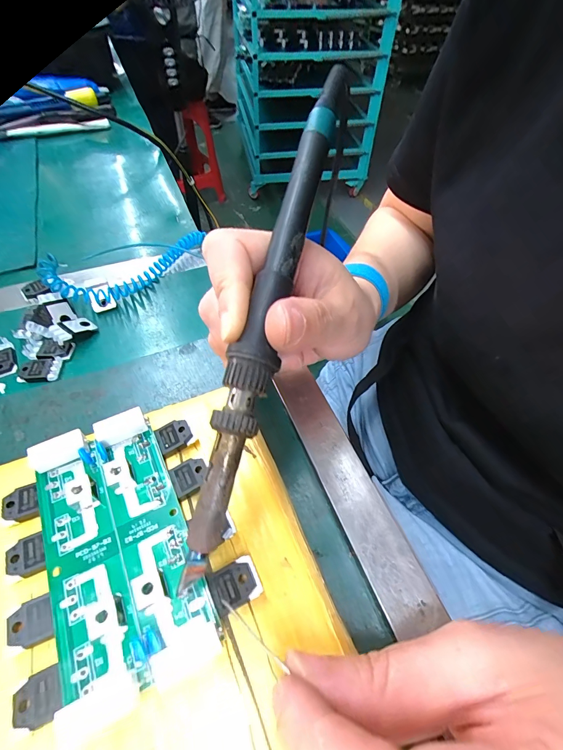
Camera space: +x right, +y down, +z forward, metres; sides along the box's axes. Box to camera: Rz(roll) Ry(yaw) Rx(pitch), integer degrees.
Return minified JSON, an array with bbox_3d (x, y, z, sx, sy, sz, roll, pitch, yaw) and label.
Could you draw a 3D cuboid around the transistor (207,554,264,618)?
[{"bbox_3d":[-0.019,0.084,0.140,0.019,0.008,0.015,-19,54,-16],"label":"transistor"}]

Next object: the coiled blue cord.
[{"bbox_3d":[-0.121,-0.091,0.275,0.057,0.021,0.118,34,59,21],"label":"coiled blue cord"}]

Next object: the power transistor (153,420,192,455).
[{"bbox_3d":[-0.055,0.030,0.177,0.016,0.004,0.014,-25,62,-11],"label":"power transistor"}]

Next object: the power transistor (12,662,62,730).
[{"bbox_3d":[-0.083,0.110,0.119,0.015,0.004,0.015,-16,54,-14],"label":"power transistor"}]

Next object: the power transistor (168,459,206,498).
[{"bbox_3d":[-0.043,0.047,0.164,0.016,0.004,0.014,-20,55,-17],"label":"power transistor"}]

